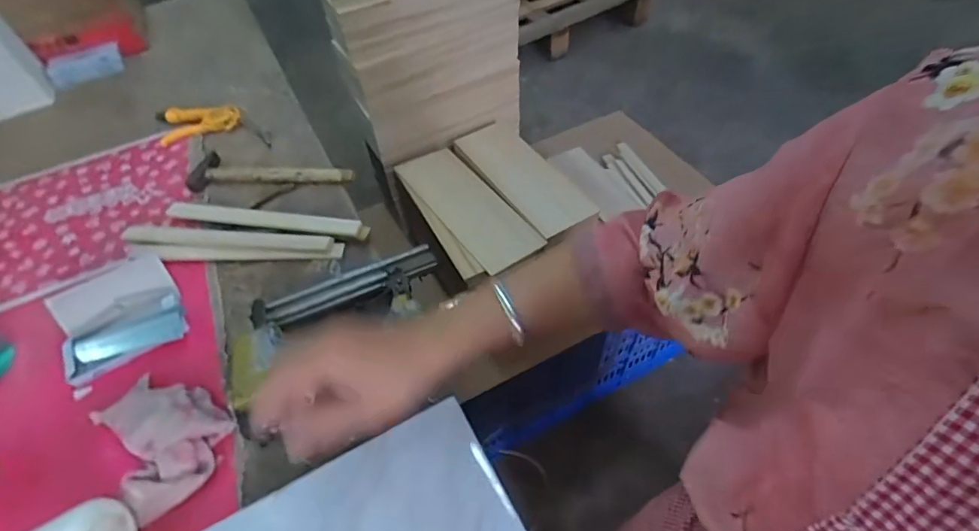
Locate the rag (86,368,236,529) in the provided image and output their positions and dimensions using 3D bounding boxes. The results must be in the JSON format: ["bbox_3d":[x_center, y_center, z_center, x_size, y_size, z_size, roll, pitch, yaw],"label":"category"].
[{"bbox_3d":[-0.321,0.160,0.458,0.141,0.030,0.098,35,60,28],"label":"rag"}]

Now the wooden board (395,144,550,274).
[{"bbox_3d":[-0.039,-0.101,0.740,0.102,0.013,0.295,-31,56,-18],"label":"wooden board"}]

